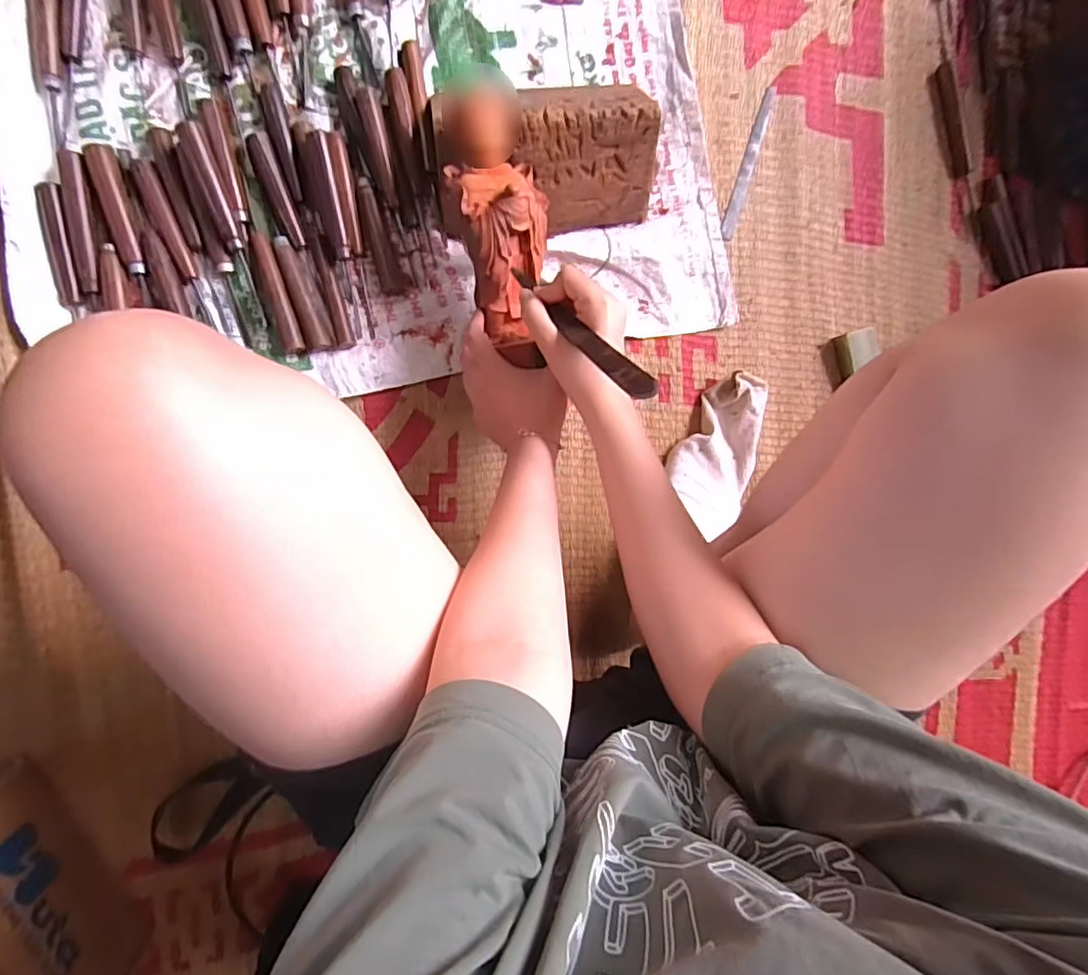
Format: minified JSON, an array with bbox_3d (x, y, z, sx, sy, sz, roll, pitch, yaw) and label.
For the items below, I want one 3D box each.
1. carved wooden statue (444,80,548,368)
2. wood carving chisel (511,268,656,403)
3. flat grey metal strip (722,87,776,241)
[{"bbox_3d":[-0.036,-0.224,0.501,0.077,0.050,0.206,-8,103,-7],"label":"carved wooden statue"},{"bbox_3d":[0.023,-0.124,0.445,0.022,0.015,0.192,-36,54,-4],"label":"wood carving chisel"},{"bbox_3d":[0.218,-0.344,0.611,0.012,0.004,0.161,18,93,-1],"label":"flat grey metal strip"}]

